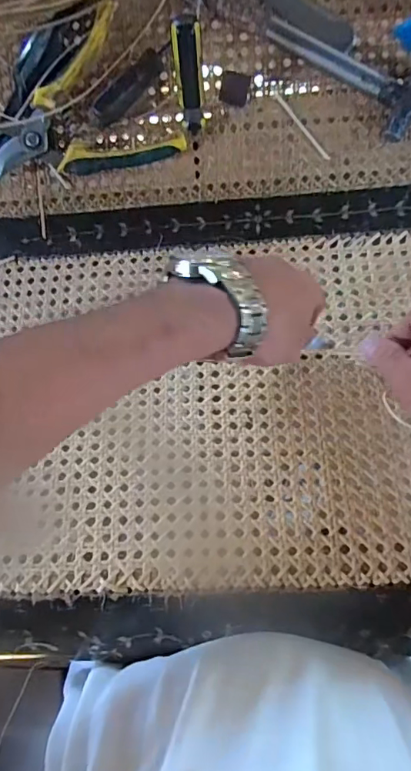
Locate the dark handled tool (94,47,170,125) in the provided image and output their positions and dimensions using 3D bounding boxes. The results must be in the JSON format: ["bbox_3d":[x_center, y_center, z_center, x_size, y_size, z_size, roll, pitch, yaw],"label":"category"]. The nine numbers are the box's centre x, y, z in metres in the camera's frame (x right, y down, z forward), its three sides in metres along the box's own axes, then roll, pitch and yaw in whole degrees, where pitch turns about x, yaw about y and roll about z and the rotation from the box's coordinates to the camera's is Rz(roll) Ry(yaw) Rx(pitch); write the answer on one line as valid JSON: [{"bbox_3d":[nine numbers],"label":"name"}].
[{"bbox_3d":[-0.068,-0.274,0.434,0.083,0.013,0.020,-45,89,5],"label":"dark handled tool"}]

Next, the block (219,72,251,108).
[{"bbox_3d":[0.027,-0.276,0.444,0.026,0.004,0.028,11,93,4],"label":"block"}]

